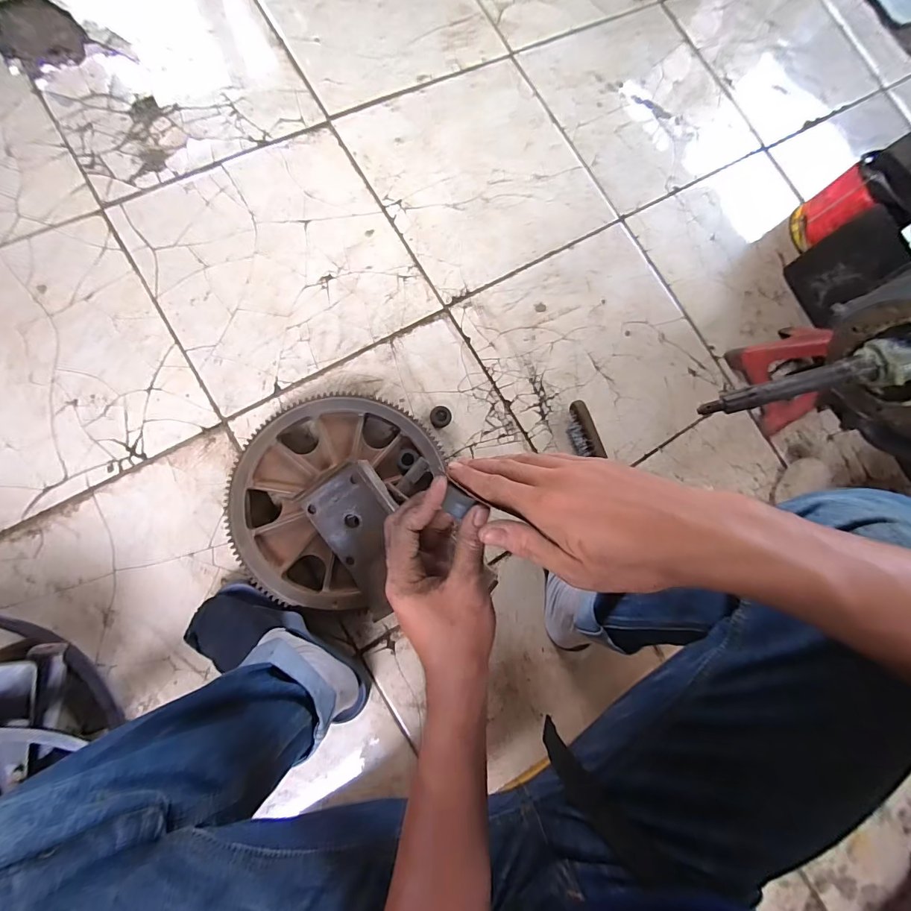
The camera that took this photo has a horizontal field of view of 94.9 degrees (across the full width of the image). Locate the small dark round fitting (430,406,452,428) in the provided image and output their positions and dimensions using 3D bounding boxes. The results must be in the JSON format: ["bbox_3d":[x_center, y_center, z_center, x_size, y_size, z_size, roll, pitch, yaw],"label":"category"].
[{"bbox_3d":[-0.024,-0.065,0.702,0.035,0.014,0.036,1,84,-7],"label":"small dark round fitting"}]

